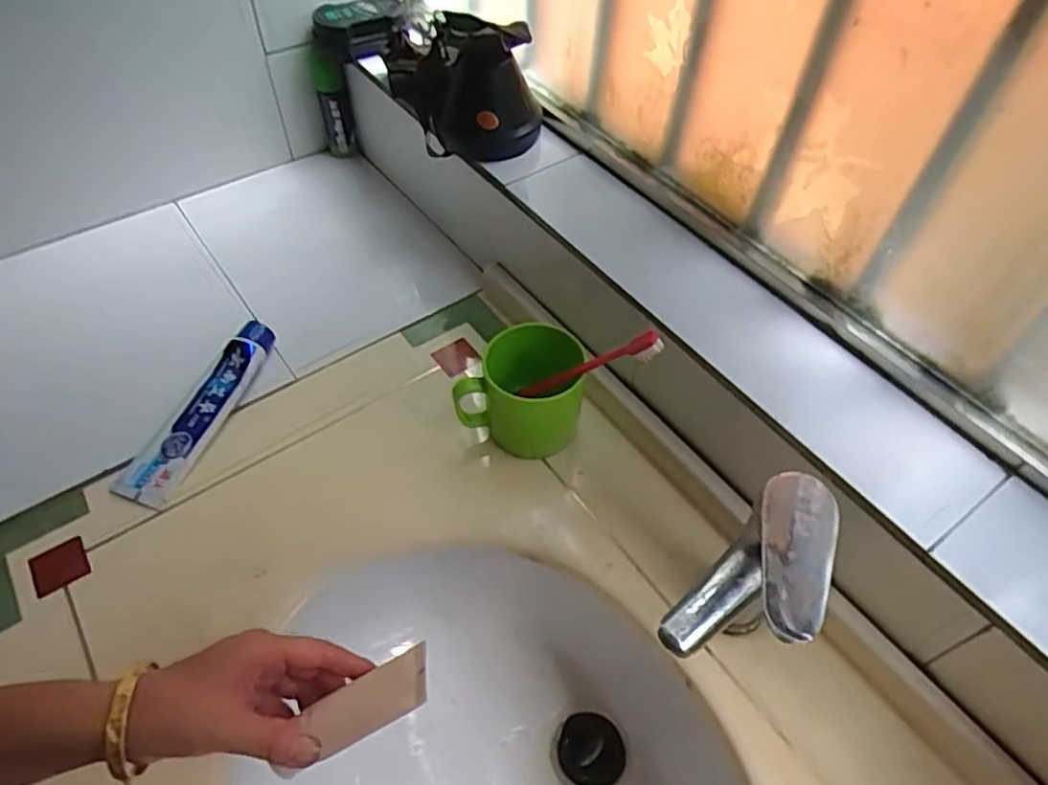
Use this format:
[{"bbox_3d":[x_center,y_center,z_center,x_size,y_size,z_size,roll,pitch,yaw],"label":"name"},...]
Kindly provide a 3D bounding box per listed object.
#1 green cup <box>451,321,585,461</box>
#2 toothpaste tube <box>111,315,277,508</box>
[{"bbox_3d":[-0.006,0.007,0.595,0.107,0.107,0.086,2,52,-1],"label":"green cup"},{"bbox_3d":[-0.295,0.013,0.614,0.052,0.042,0.188,19,53,12],"label":"toothpaste tube"}]

